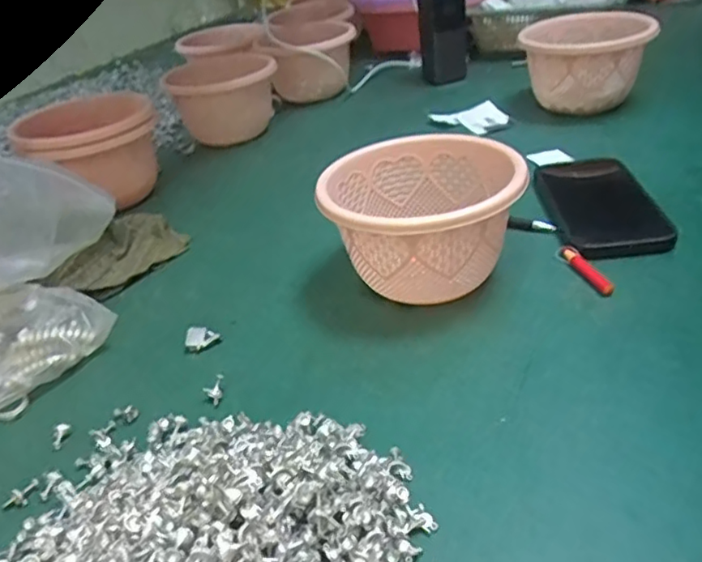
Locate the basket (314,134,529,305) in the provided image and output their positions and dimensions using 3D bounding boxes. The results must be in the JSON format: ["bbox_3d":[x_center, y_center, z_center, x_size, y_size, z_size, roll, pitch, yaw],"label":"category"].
[{"bbox_3d":[0.054,-0.042,0.462,0.141,0.092,0.130,-5,34,4],"label":"basket"}]

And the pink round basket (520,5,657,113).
[{"bbox_3d":[0.274,-0.255,0.725,0.134,0.097,0.147,-5,34,4],"label":"pink round basket"}]

